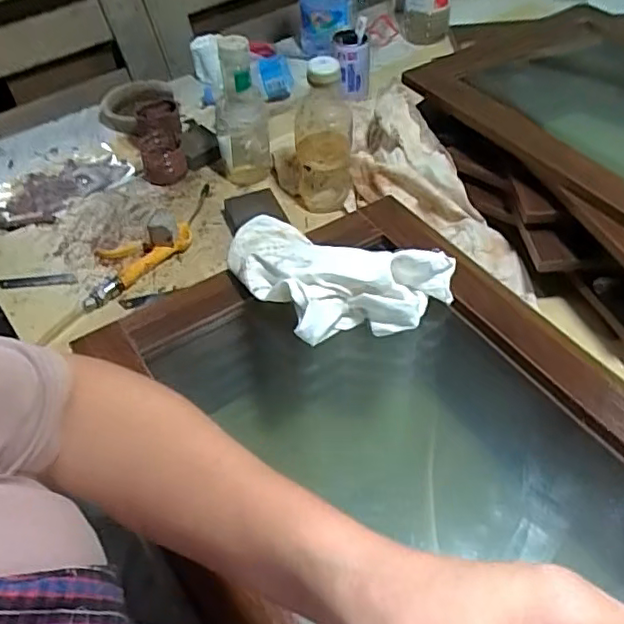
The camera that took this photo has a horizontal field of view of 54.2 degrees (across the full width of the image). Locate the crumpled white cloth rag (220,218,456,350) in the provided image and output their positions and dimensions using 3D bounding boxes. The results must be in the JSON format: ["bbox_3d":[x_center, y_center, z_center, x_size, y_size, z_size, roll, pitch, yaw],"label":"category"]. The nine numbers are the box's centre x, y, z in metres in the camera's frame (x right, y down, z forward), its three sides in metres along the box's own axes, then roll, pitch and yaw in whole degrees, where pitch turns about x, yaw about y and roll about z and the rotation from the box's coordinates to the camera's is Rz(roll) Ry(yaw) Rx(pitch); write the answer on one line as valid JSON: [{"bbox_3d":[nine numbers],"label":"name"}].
[{"bbox_3d":[0.008,-0.028,0.521,0.195,0.047,0.110,19,52,19],"label":"crumpled white cloth rag"}]

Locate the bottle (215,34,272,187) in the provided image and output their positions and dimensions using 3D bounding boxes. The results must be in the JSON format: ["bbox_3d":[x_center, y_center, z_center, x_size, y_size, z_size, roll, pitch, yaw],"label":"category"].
[{"bbox_3d":[-0.098,-0.267,0.838,0.070,0.211,0.059,-10,49,-5],"label":"bottle"}]

